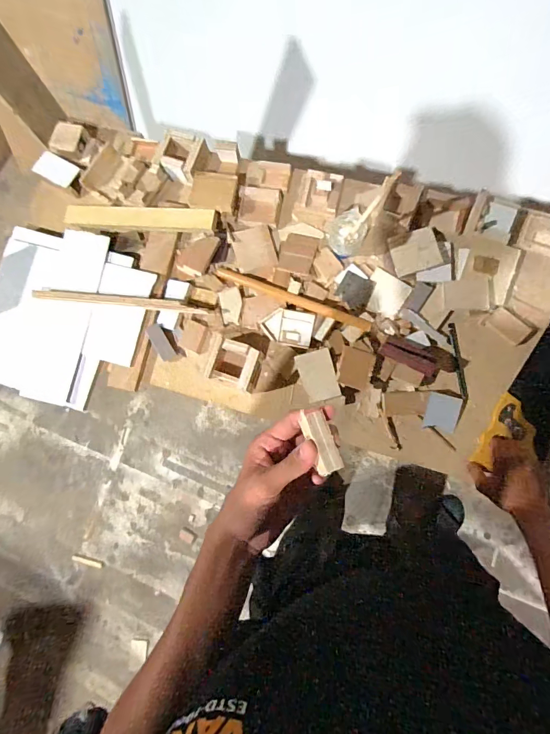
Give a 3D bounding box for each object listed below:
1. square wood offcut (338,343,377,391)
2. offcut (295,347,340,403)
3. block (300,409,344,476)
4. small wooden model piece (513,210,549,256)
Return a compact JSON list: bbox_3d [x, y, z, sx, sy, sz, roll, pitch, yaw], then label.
[{"bbox_3d":[0.153,0.003,0.717,0.060,0.014,0.070,16,84,10],"label":"square wood offcut"},{"bbox_3d":[0.083,0.016,0.720,0.065,0.019,0.094,-17,80,5],"label":"offcut"},{"bbox_3d":[0.041,0.065,0.330,0.021,0.008,0.054,-23,80,2],"label":"block"},{"bbox_3d":[0.536,-0.263,0.743,0.105,0.014,0.087,18,84,10],"label":"small wooden model piece"}]

